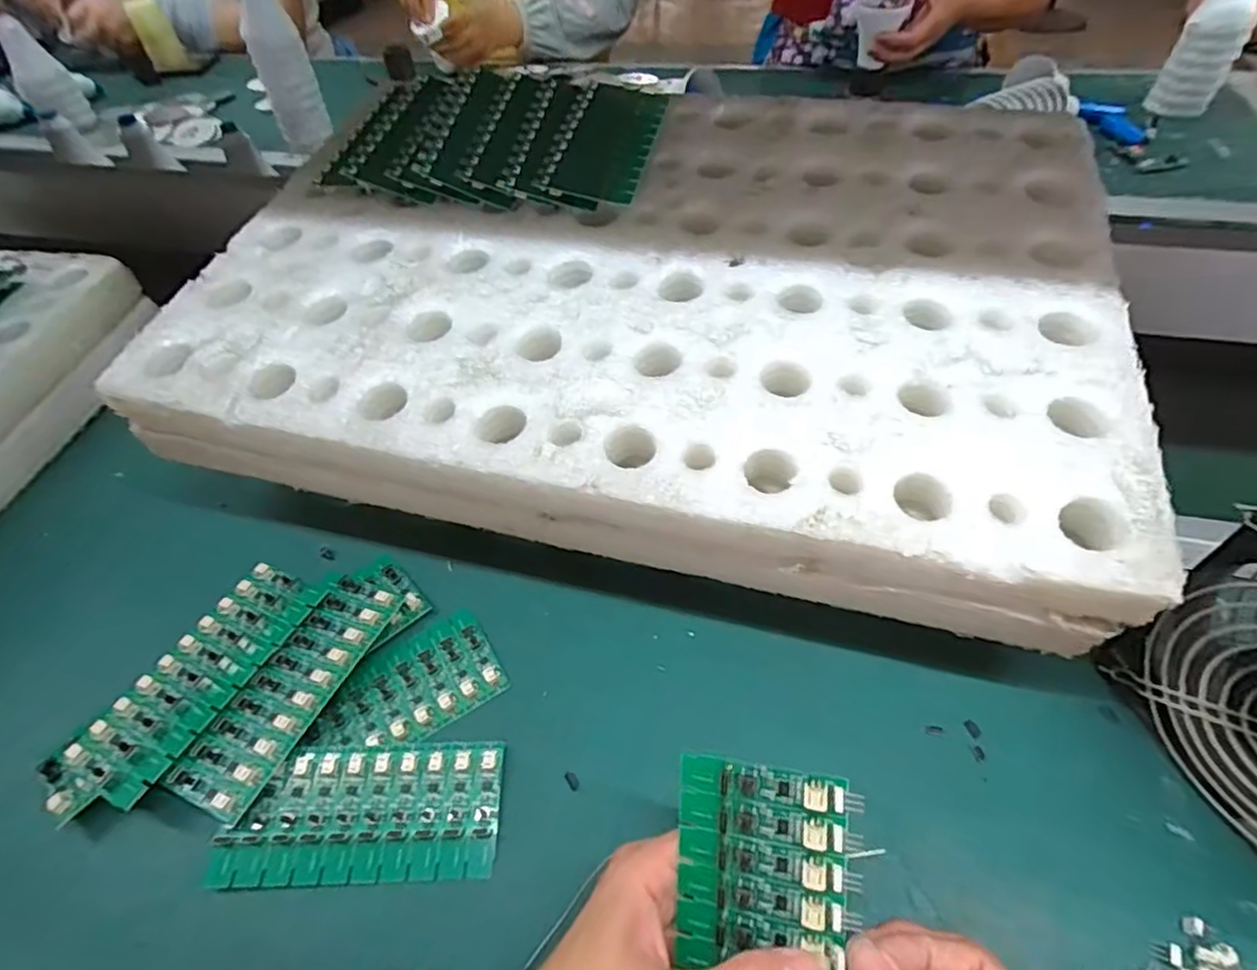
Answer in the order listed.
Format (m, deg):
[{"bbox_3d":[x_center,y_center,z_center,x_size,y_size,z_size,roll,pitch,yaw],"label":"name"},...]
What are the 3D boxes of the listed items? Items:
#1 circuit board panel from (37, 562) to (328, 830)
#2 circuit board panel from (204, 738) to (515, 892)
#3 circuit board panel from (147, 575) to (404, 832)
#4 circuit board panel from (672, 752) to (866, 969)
[{"bbox_3d":[-0.245,0.113,0.353,0.063,0.011,0.151,26,56,22],"label":"circuit board panel"},{"bbox_3d":[-0.134,0.166,0.320,0.135,0.008,0.062,-1,58,-2],"label":"circuit board panel"},{"bbox_3d":[-0.188,0.111,0.353,0.052,0.008,0.137,16,52,15],"label":"circuit board panel"},{"bbox_3d":[0.050,0.177,0.236,0.065,0.008,0.138,2,87,22],"label":"circuit board panel"}]

